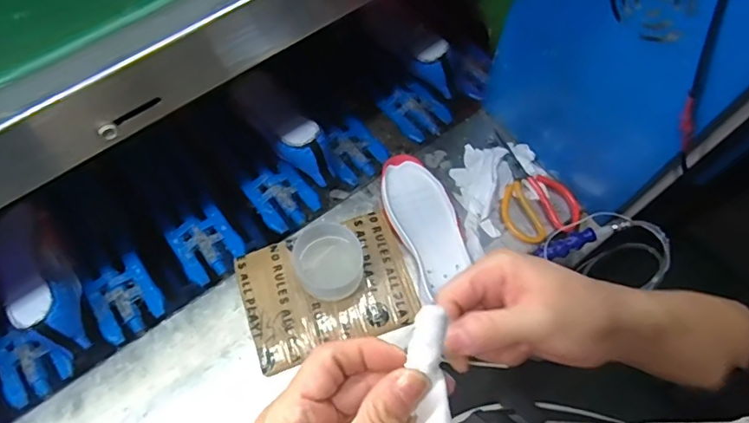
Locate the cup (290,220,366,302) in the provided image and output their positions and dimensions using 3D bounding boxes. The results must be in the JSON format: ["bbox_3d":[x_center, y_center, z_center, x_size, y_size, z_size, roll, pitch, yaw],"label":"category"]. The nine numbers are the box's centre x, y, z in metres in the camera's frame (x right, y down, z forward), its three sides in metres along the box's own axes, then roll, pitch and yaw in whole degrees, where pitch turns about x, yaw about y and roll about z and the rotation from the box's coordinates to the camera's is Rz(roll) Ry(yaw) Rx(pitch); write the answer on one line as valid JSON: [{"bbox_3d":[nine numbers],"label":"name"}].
[{"bbox_3d":[-0.066,0.070,0.715,0.093,0.051,0.102,1,67,-2],"label":"cup"}]

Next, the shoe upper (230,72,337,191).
[{"bbox_3d":[-0.156,-0.150,0.837,0.090,0.108,0.263,-30,71,-14],"label":"shoe upper"}]

